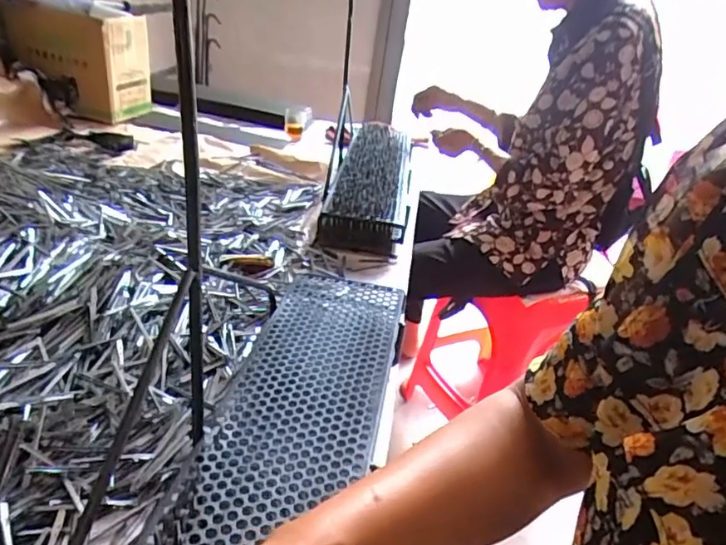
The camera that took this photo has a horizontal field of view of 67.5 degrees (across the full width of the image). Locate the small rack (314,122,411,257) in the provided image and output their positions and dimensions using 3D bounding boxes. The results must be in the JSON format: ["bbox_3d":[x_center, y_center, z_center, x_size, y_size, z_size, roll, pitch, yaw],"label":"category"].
[{"bbox_3d":[0.023,-0.218,1.183,0.138,0.075,0.627,10,28,1],"label":"small rack"}]

